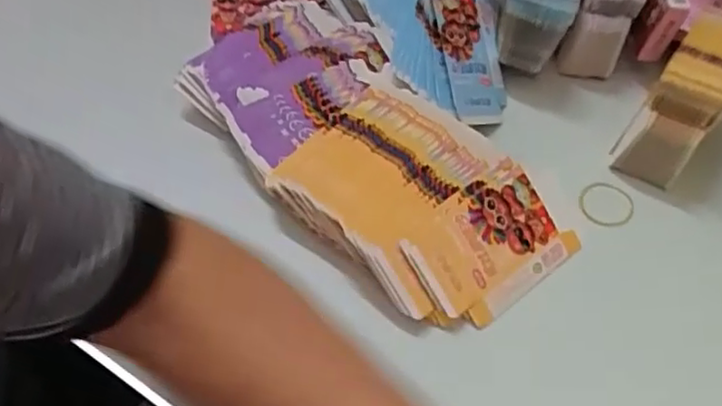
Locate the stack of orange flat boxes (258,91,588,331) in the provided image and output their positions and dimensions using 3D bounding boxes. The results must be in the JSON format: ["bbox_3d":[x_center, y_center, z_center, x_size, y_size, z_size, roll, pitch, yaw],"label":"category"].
[{"bbox_3d":[0.043,0.001,0.510,0.202,0.049,0.142,40,63,22],"label":"stack of orange flat boxes"}]

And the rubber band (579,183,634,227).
[{"bbox_3d":[0.200,0.001,0.553,0.046,0.004,0.044,5,53,-6],"label":"rubber band"}]

